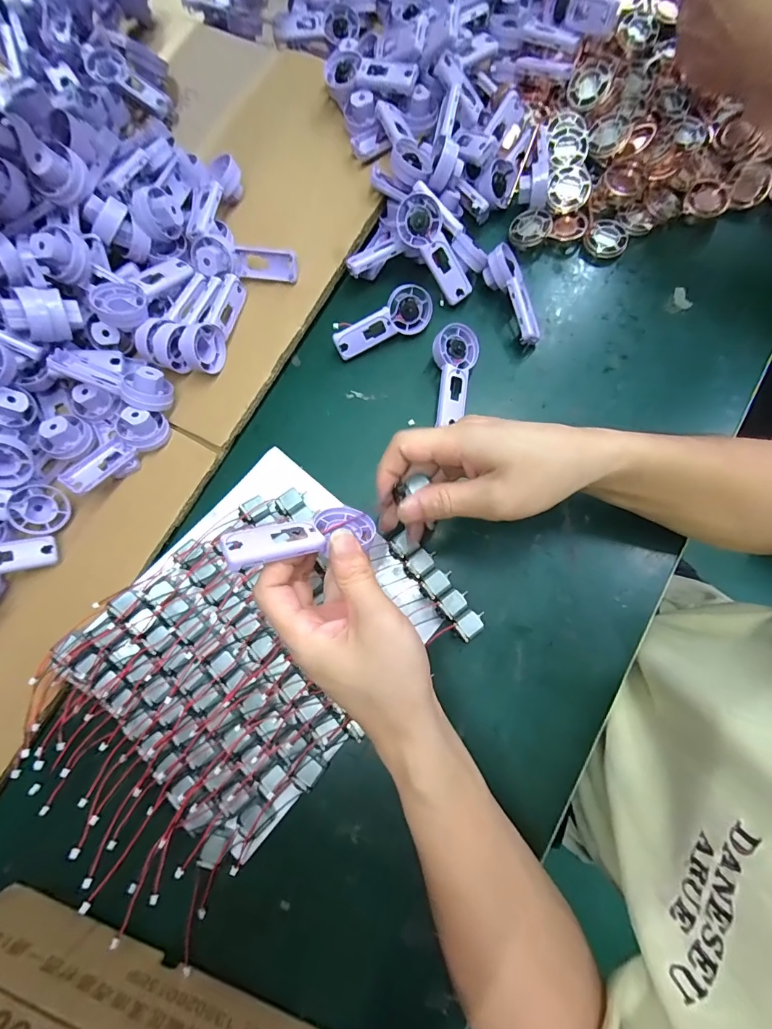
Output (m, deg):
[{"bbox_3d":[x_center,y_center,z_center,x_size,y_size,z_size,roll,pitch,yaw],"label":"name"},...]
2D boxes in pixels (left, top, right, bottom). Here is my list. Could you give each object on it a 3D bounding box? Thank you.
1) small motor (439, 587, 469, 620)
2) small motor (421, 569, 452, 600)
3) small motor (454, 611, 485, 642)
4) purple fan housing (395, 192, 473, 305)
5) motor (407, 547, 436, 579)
[{"bbox_3d":[0.054,0.069,0.333,0.023,0.017,0.018,-37,81,-8],"label":"small motor"},{"bbox_3d":[0.041,0.054,0.335,0.025,0.015,0.017,-35,80,-7],"label":"small motor"},{"bbox_3d":[0.066,0.085,0.328,0.025,0.018,0.016,-38,81,-8],"label":"small motor"},{"bbox_3d":[0.045,-0.239,0.380,0.035,0.019,0.093,-39,106,-8],"label":"purple fan housing"},{"bbox_3d":[0.029,0.038,0.338,0.024,0.012,0.016,-43,82,-9],"label":"motor"}]

